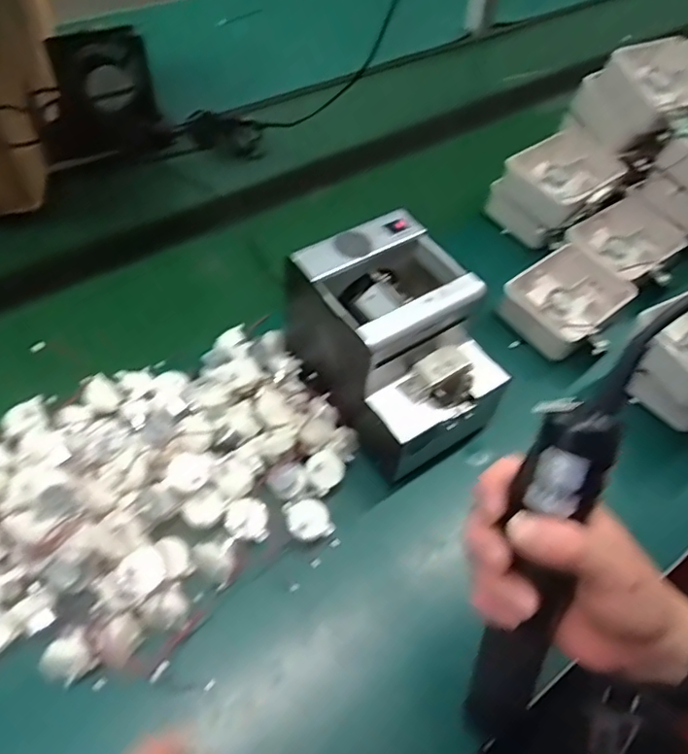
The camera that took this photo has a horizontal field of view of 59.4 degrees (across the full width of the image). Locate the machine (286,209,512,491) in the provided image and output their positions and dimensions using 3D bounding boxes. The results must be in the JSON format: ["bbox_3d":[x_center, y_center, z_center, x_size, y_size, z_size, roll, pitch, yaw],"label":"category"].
[{"bbox_3d":[0.050,-0.026,0.556,0.128,0.154,0.178,-29,59,-24],"label":"machine"}]

